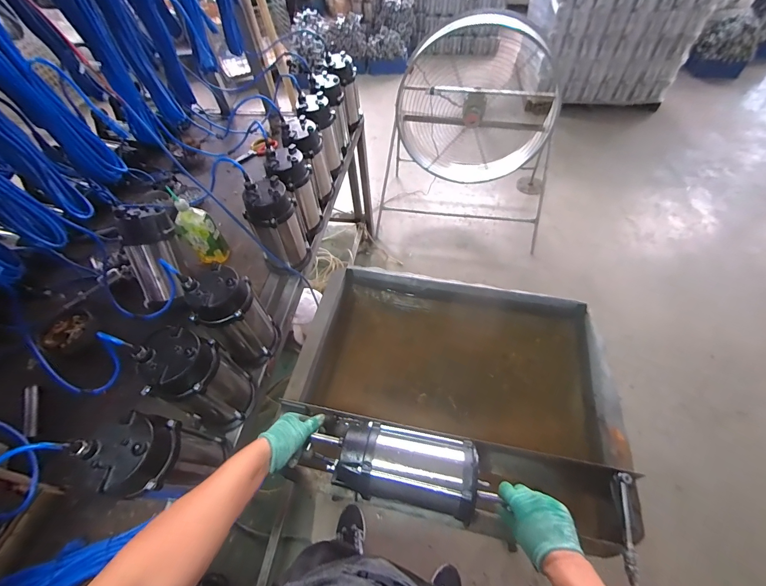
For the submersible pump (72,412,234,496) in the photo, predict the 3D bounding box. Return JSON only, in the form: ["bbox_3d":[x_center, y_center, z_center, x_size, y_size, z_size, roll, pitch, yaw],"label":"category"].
[{"bbox_3d":[-0.395,0.302,0.604,0.102,0.249,0.120,-5,55,1],"label":"submersible pump"}]

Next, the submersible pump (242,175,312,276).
[{"bbox_3d":[-0.298,-0.174,0.956,0.139,0.276,0.123,-26,58,-13],"label":"submersible pump"}]

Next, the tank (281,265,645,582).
[{"bbox_3d":[0.174,0.243,0.899,0.754,0.253,0.571,10,57,11],"label":"tank"}]

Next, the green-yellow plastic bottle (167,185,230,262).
[{"bbox_3d":[-0.552,-0.184,1.000,0.097,0.228,0.092,-34,60,-18],"label":"green-yellow plastic bottle"}]

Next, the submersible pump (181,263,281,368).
[{"bbox_3d":[-0.339,0.060,0.772,0.115,0.253,0.130,35,65,24],"label":"submersible pump"}]

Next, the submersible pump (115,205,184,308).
[{"bbox_3d":[-0.606,-0.095,0.869,0.105,0.239,0.093,9,23,10],"label":"submersible pump"}]

